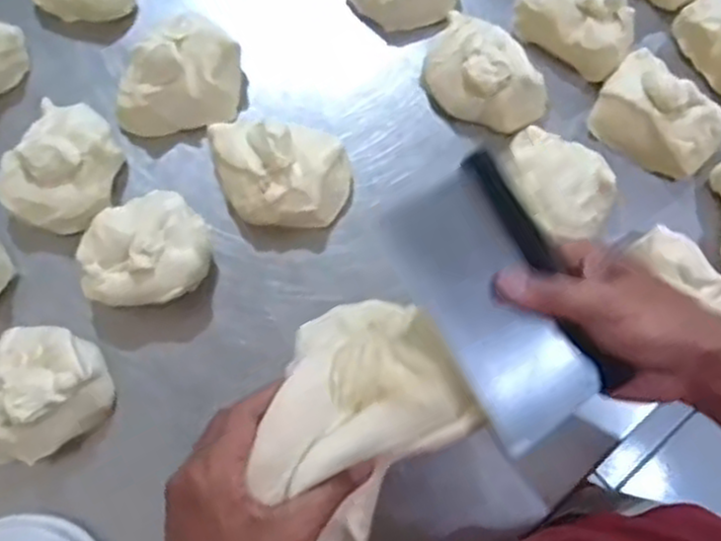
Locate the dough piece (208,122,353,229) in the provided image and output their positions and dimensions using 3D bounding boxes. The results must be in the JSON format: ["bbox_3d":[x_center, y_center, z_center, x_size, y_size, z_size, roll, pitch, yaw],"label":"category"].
[{"bbox_3d":[-0.072,-0.080,0.640,0.123,0.054,0.080,6,76,3],"label":"dough piece"}]

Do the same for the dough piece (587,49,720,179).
[{"bbox_3d":[0.257,-0.135,0.645,0.104,0.041,0.080,37,80,10],"label":"dough piece"}]

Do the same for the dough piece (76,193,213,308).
[{"bbox_3d":[-0.176,-0.016,0.624,0.102,0.049,0.092,-4,75,1],"label":"dough piece"}]

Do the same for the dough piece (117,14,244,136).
[{"bbox_3d":[-0.164,-0.170,0.671,0.113,0.066,0.086,-11,75,-1],"label":"dough piece"}]

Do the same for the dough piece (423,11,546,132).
[{"bbox_3d":[0.108,-0.168,0.664,0.111,0.055,0.073,37,80,10],"label":"dough piece"}]

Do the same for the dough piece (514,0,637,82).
[{"bbox_3d":[0.194,-0.229,0.668,0.108,0.044,0.086,30,78,9],"label":"dough piece"}]

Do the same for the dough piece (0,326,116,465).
[{"bbox_3d":[-0.254,0.099,0.589,0.099,0.050,0.109,10,76,4],"label":"dough piece"}]

